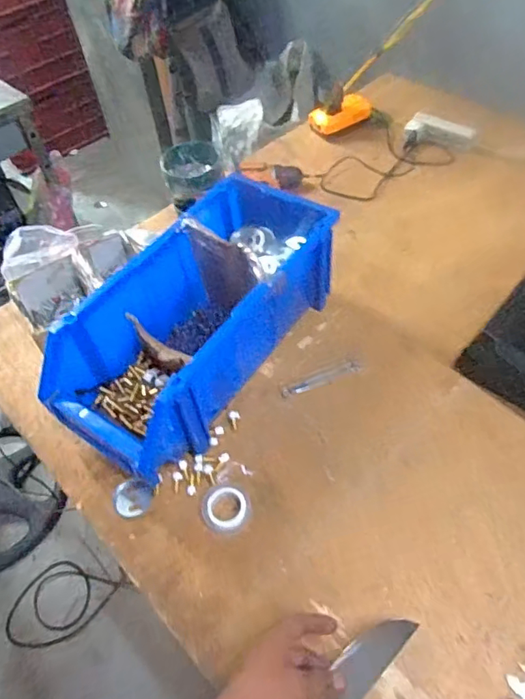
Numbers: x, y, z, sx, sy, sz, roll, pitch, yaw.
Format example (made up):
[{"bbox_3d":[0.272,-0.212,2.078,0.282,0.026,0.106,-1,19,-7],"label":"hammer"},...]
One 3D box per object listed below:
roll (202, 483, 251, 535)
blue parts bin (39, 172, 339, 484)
[{"bbox_3d":[-0.047,0.205,0.661,0.061,0.013,0.066,-2,53,3],"label":"roll"},{"bbox_3d":[-0.090,-0.038,0.753,0.213,0.176,0.443,26,60,23],"label":"blue parts bin"}]

